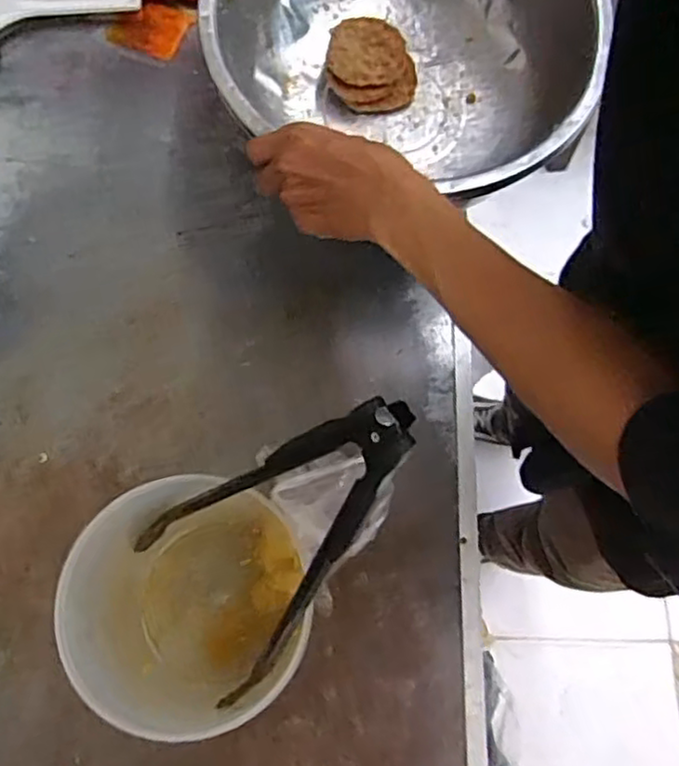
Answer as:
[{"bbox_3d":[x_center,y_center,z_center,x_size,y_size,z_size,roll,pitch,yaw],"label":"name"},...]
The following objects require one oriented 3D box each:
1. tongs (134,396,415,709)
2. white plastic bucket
[{"bbox_3d":[-0.046,0.097,0.415,0.022,0.291,0.136,-23,71,-47],"label":"tongs"},{"bbox_3d":[-0.110,0.161,0.501,0.148,0.132,0.157,0,73,-1],"label":"white plastic bucket"}]

